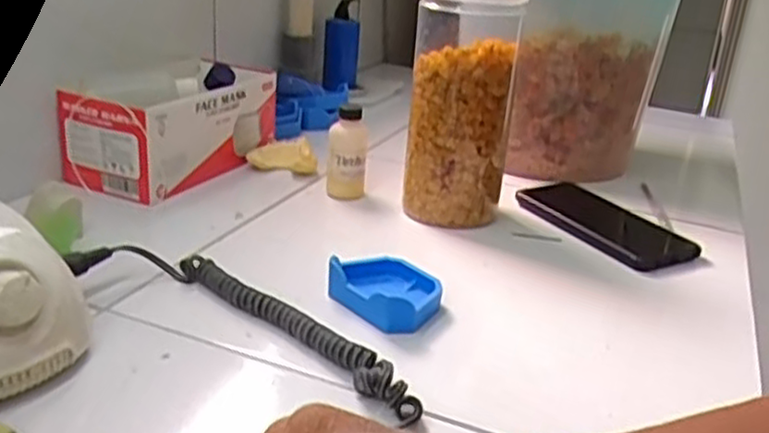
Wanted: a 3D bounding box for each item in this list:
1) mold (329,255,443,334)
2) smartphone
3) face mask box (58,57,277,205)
[{"bbox_3d":[0.004,0.050,0.512,0.076,0.026,0.060,22,28,34],"label":"mold"},{"bbox_3d":[0.199,0.004,0.671,0.089,0.015,0.159,-10,28,-32],"label":"smartphone"},{"bbox_3d":[-0.203,-0.095,0.724,0.108,0.089,0.203,15,25,21],"label":"face mask box"}]

